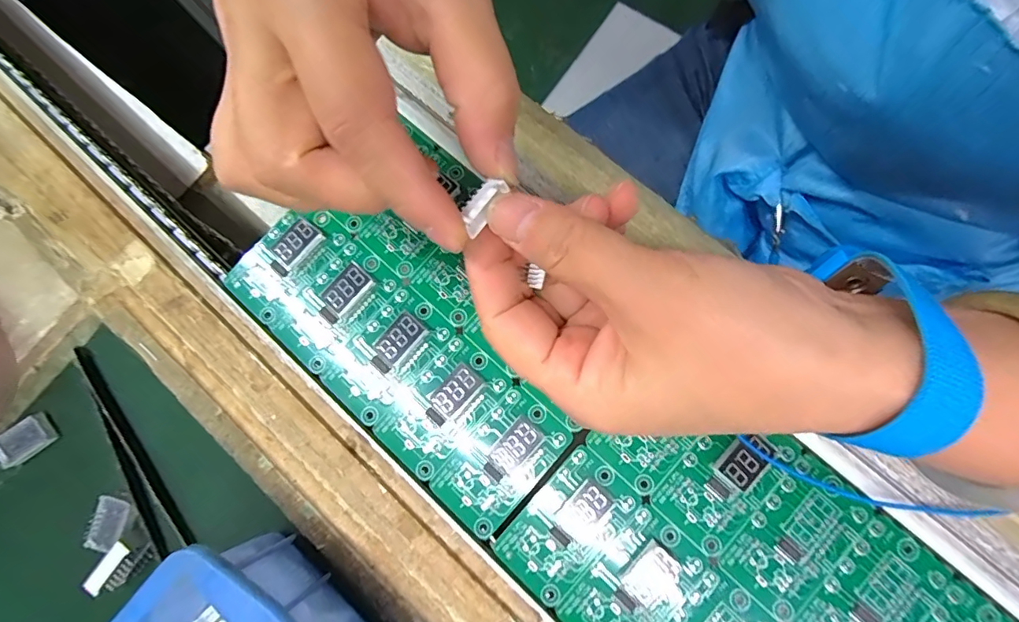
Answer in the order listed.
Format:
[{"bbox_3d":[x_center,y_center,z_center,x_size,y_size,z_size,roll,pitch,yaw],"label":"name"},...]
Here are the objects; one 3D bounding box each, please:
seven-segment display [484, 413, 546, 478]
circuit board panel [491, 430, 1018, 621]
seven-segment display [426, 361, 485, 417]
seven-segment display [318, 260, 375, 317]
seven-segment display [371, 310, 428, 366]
[{"bbox_3d":[0.002,0.061,0.223,0.015,0.004,0.026,44,87,11],"label":"seven-segment display"},{"bbox_3d":[0.101,0.119,0.208,0.180,0.011,0.123,41,86,11],"label":"circuit board panel"},{"bbox_3d":[-0.025,0.037,0.231,0.025,0.004,0.015,-45,79,-3],"label":"seven-segment display"},{"bbox_3d":[-0.080,-0.010,0.241,0.015,0.009,0.025,42,86,11],"label":"seven-segment display"},{"bbox_3d":[-0.053,0.012,0.234,0.016,0.008,0.024,42,86,11],"label":"seven-segment display"}]

